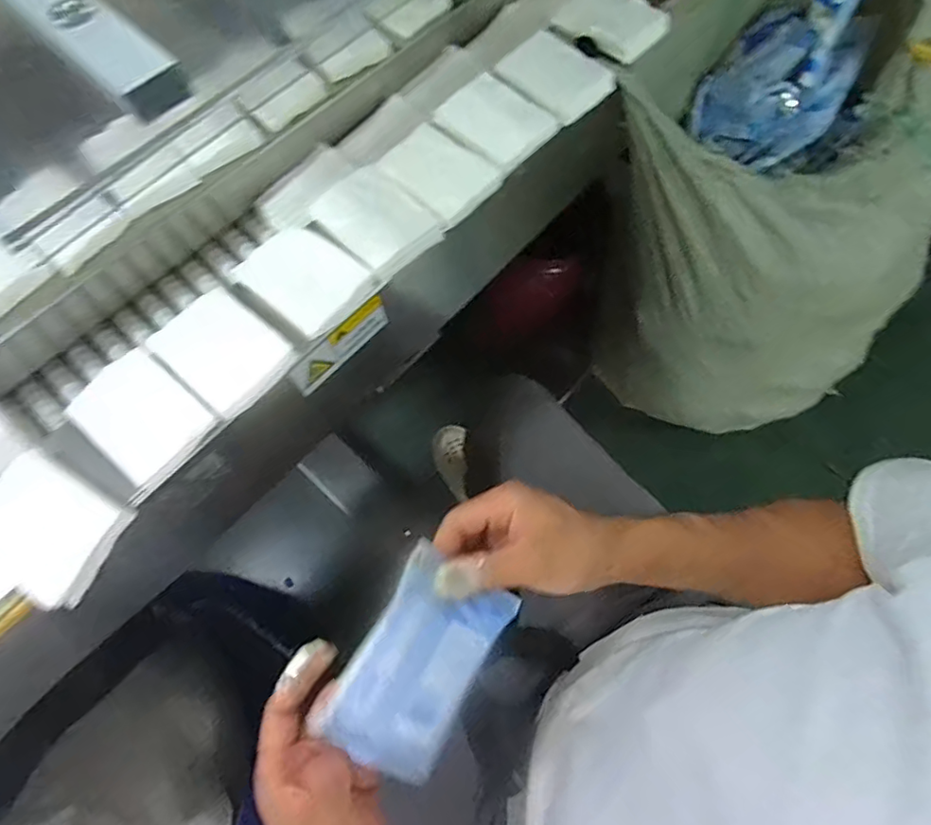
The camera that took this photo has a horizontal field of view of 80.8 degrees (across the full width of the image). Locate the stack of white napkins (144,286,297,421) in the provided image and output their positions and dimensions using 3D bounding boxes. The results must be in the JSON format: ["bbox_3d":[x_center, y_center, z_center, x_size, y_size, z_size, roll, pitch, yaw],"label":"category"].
[{"bbox_3d":[-0.200,-0.053,0.448,0.102,0.012,0.076,39,74,14],"label":"stack of white napkins"}]

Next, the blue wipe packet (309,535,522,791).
[{"bbox_3d":[-0.031,0.170,0.367,0.083,0.016,0.136,33,84,-7],"label":"blue wipe packet"}]

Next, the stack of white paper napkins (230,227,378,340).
[{"bbox_3d":[-0.139,-0.117,0.469,0.100,0.013,0.075,38,74,14],"label":"stack of white paper napkins"}]

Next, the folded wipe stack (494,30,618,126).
[{"bbox_3d":[0.090,-0.336,0.543,0.064,0.029,0.097,-43,74,-14],"label":"folded wipe stack"}]

